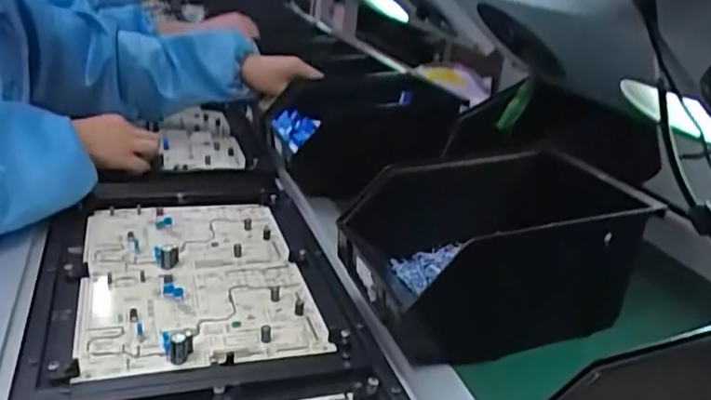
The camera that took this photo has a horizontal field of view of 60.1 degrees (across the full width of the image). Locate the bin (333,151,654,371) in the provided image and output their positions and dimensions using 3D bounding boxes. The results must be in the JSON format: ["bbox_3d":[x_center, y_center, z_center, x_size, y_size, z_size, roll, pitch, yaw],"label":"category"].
[{"bbox_3d":[0.133,0.046,0.553,0.271,0.132,0.171,-2,24,-21],"label":"bin"}]

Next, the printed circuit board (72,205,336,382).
[{"bbox_3d":[-0.153,0.064,0.588,0.194,0.015,0.289,-2,24,-20],"label":"printed circuit board"}]

